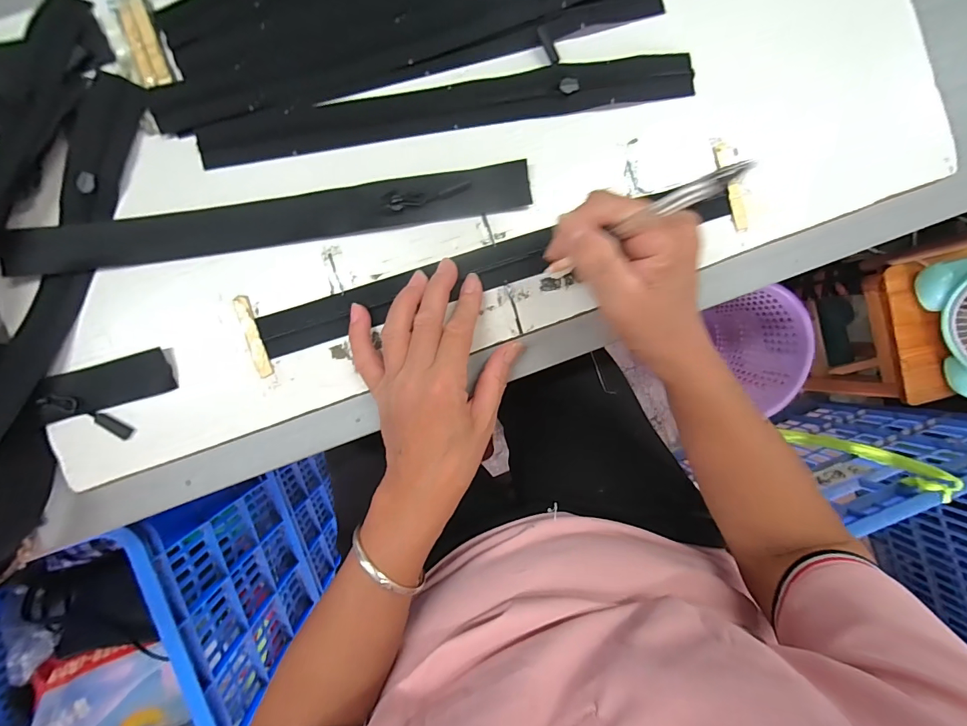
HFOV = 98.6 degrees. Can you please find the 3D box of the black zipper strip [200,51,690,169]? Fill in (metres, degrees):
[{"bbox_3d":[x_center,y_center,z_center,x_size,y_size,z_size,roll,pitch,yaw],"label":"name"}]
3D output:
[{"bbox_3d":[-0.021,-0.184,0.296,0.348,0.011,0.033,-11,92,-3],"label":"black zipper strip"}]

